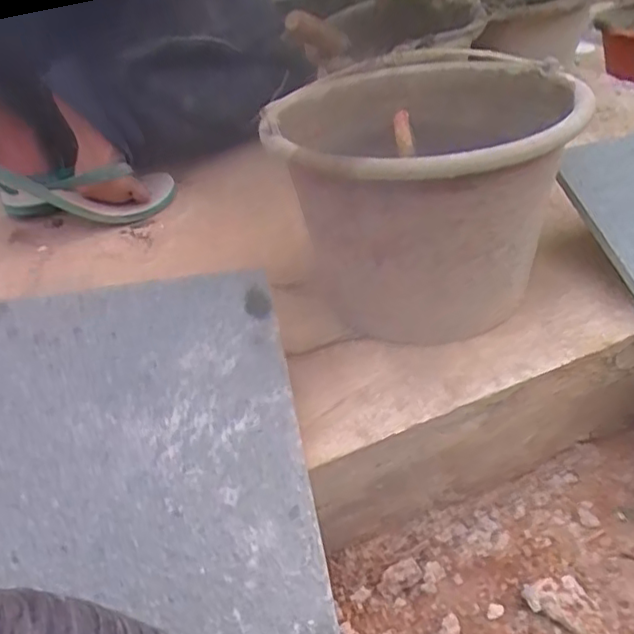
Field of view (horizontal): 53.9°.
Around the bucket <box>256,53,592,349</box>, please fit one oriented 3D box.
[{"bbox_3d":[0.100,-0.111,0.589,0.246,0.195,0.261,-4,37,3],"label":"bucket"}]

